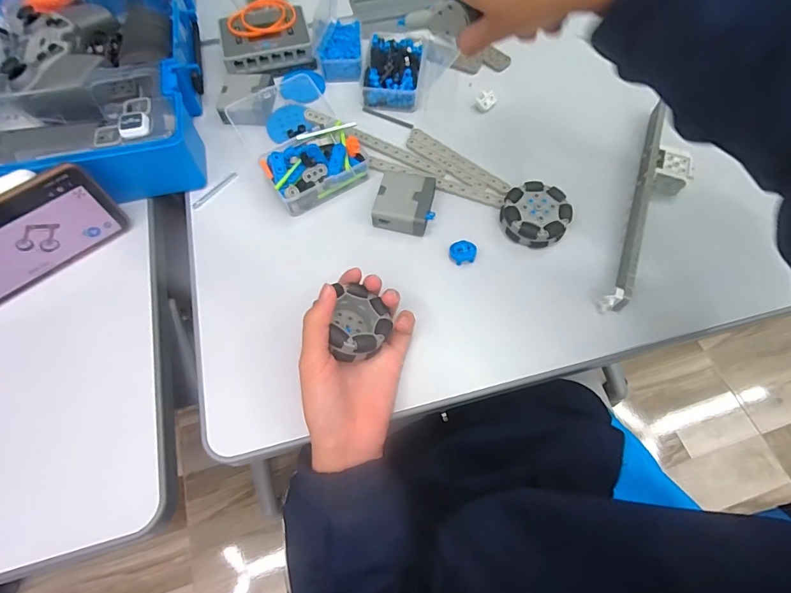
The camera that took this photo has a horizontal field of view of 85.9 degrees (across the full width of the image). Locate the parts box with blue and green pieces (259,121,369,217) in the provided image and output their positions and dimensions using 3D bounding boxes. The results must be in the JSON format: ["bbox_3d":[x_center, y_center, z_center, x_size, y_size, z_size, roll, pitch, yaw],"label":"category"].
[{"bbox_3d":[-0.077,-0.129,0.419,0.098,0.034,0.060,-29,67,-13],"label":"parts box with blue and green pieces"}]

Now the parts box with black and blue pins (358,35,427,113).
[{"bbox_3d":[-0.001,-0.253,0.478,0.064,0.026,0.091,5,64,3],"label":"parts box with black and blue pins"}]

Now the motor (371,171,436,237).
[{"bbox_3d":[0.009,-0.090,0.406,0.051,0.023,0.056,11,65,6],"label":"motor"}]

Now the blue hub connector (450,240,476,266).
[{"bbox_3d":[0.062,-0.041,0.390,0.024,0.015,0.017,-15,65,-7],"label":"blue hub connector"}]

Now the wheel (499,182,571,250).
[{"bbox_3d":[0.131,-0.076,0.399,0.059,0.025,0.056,0,64,1],"label":"wheel"}]

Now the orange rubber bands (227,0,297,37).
[{"bbox_3d":[-0.156,-0.325,0.494,0.078,0.009,0.056,-14,65,-6],"label":"orange rubber bands"}]

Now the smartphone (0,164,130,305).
[{"bbox_3d":[-0.318,-0.042,0.357,0.157,0.078,0.011,-35,55,-14],"label":"smartphone"}]

